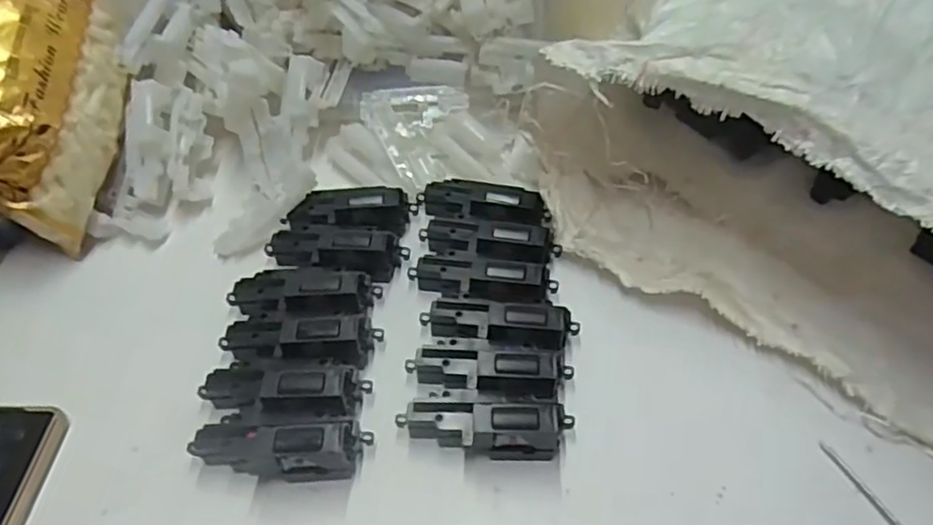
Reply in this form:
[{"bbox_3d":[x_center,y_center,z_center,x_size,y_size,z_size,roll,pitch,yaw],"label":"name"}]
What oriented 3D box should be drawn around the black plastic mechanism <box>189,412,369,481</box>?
[{"bbox_3d":[-0.112,0.110,0.378,0.101,0.035,0.032,4,50,2],"label":"black plastic mechanism"}]

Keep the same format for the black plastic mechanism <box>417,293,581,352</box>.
[{"bbox_3d":[0.021,0.040,0.433,0.105,0.033,0.033,10,51,7],"label":"black plastic mechanism"}]

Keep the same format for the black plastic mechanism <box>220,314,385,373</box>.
[{"bbox_3d":[-0.113,0.052,0.426,0.107,0.036,0.039,0,51,0],"label":"black plastic mechanism"}]

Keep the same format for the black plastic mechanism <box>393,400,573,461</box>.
[{"bbox_3d":[0.011,0.100,0.386,0.104,0.038,0.028,3,50,2],"label":"black plastic mechanism"}]

